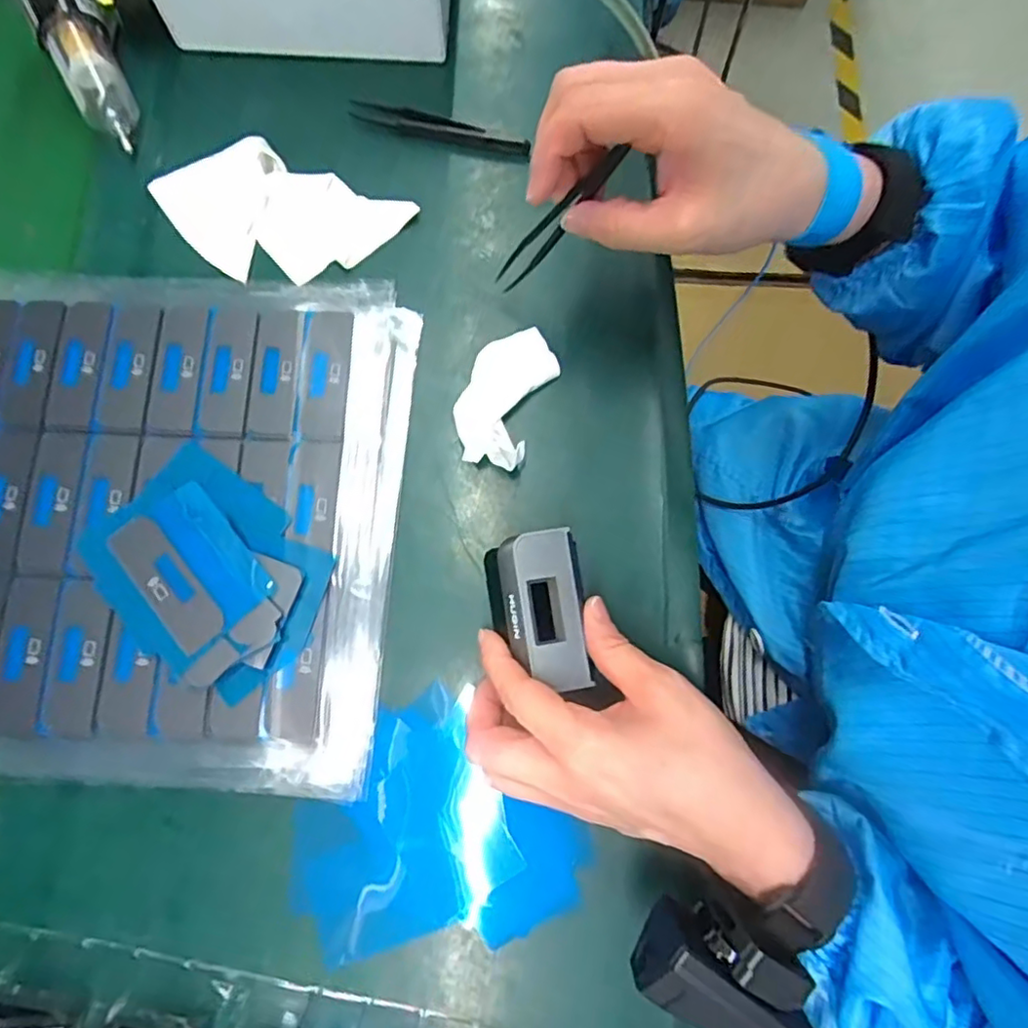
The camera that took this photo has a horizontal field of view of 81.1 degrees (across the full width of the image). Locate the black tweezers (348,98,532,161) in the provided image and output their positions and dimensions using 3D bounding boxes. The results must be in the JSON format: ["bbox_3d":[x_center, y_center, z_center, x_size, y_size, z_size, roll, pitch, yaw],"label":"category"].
[{"bbox_3d":[-0.046,-0.235,0.368,0.112,0.008,0.016,17,78,3],"label":"black tweezers"}]

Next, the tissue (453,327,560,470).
[{"bbox_3d":[-0.005,-0.068,0.334,0.045,0.014,0.084,22,78,4],"label":"tissue"}]

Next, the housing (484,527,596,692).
[{"bbox_3d":[0.011,0.046,0.286,0.044,0.022,0.072,-8,78,-2],"label":"housing"}]

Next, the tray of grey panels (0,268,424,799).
[{"bbox_3d":[-0.180,-0.005,0.310,0.234,0.030,0.264,5,78,1],"label":"tray of grey panels"}]

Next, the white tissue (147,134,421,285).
[{"bbox_3d":[-0.141,-0.175,0.348,0.143,0.015,0.075,19,78,4],"label":"white tissue"}]

